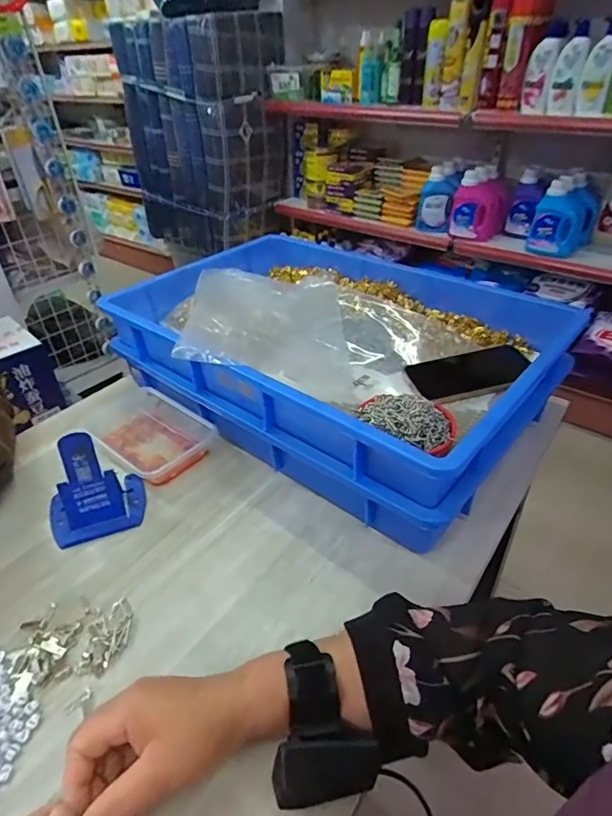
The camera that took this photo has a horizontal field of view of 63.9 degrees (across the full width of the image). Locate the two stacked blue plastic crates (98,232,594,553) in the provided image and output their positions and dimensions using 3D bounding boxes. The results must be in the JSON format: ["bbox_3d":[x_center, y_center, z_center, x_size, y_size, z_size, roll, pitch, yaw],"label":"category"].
[{"bbox_3d":[0.019,-0.073,0.698,0.577,0.164,0.360,28,46,34],"label":"two stacked blue plastic crates"}]

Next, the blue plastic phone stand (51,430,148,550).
[{"bbox_3d":[-0.238,0.085,0.539,0.105,0.097,0.080,-21,41,-23],"label":"blue plastic phone stand"}]

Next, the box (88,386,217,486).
[{"bbox_3d":[-0.208,0.038,0.654,0.160,0.040,0.120,26,45,32],"label":"box"}]

